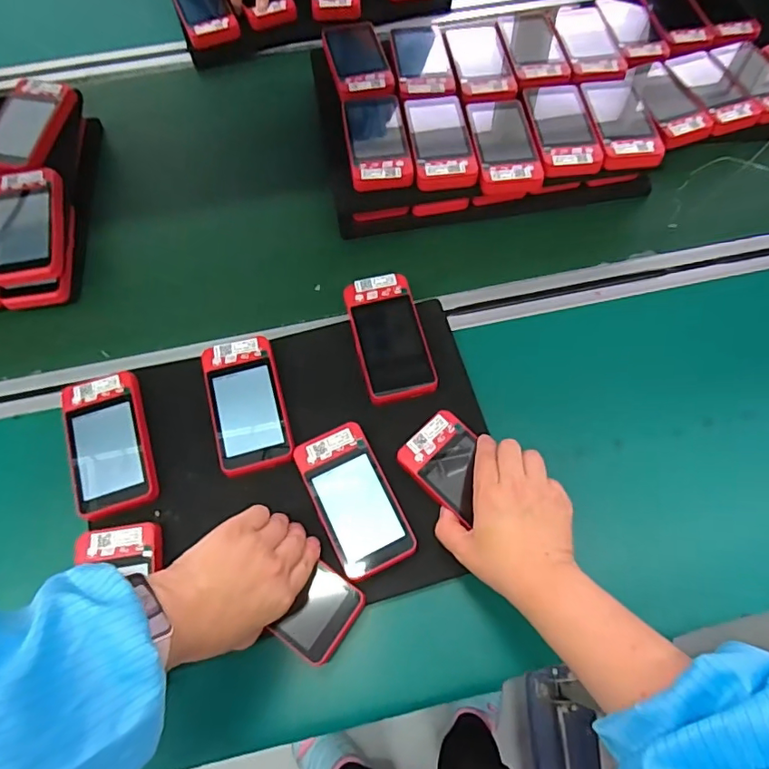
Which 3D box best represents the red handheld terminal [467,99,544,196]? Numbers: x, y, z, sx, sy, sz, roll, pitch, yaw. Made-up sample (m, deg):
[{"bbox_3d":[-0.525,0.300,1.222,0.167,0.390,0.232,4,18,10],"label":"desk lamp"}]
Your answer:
[{"bbox_3d":[0.122,-0.250,0.546,0.061,0.018,0.120,-6,68,-2],"label":"red handheld terminal"}]

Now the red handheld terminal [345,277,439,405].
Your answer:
[{"bbox_3d":[0.005,-0.042,0.495,0.063,0.033,0.118,-13,68,-5],"label":"red handheld terminal"}]

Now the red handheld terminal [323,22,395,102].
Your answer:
[{"bbox_3d":[-0.030,-0.359,0.588,0.062,0.021,0.117,-13,68,-5],"label":"red handheld terminal"}]

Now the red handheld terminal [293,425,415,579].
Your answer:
[{"bbox_3d":[-0.025,0.094,0.433,0.060,0.014,0.119,-24,69,-9],"label":"red handheld terminal"}]

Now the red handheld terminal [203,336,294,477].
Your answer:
[{"bbox_3d":[-0.121,0.016,0.463,0.062,0.013,0.118,-15,68,-5],"label":"red handheld terminal"}]

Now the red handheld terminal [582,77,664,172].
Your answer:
[{"bbox_3d":[0.248,-0.280,0.555,0.065,0.019,0.128,-3,68,-1],"label":"red handheld terminal"}]

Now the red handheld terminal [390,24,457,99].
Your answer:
[{"bbox_3d":[0.041,-0.360,0.579,0.060,0.012,0.110,-6,68,-2],"label":"red handheld terminal"}]

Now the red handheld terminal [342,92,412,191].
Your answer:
[{"bbox_3d":[-0.008,-0.252,0.543,0.061,0.012,0.120,-6,68,-2],"label":"red handheld terminal"}]

